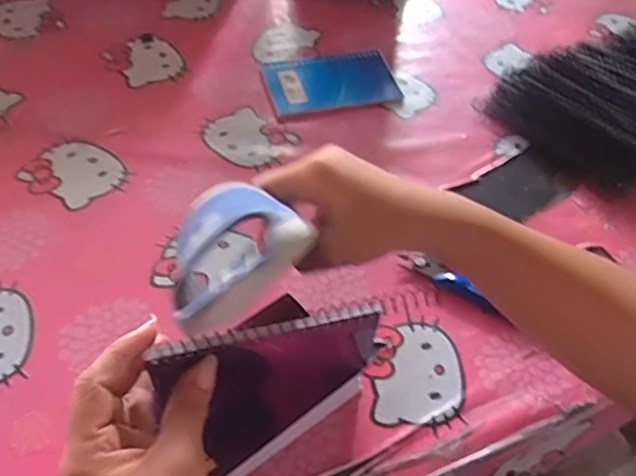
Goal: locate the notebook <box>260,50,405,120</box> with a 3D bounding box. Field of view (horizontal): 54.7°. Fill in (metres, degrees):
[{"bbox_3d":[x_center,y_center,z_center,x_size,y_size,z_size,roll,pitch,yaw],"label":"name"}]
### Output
[{"bbox_3d":[0.015,-0.162,0.634,0.133,0.005,0.086,-12,53,-15],"label":"notebook"}]

